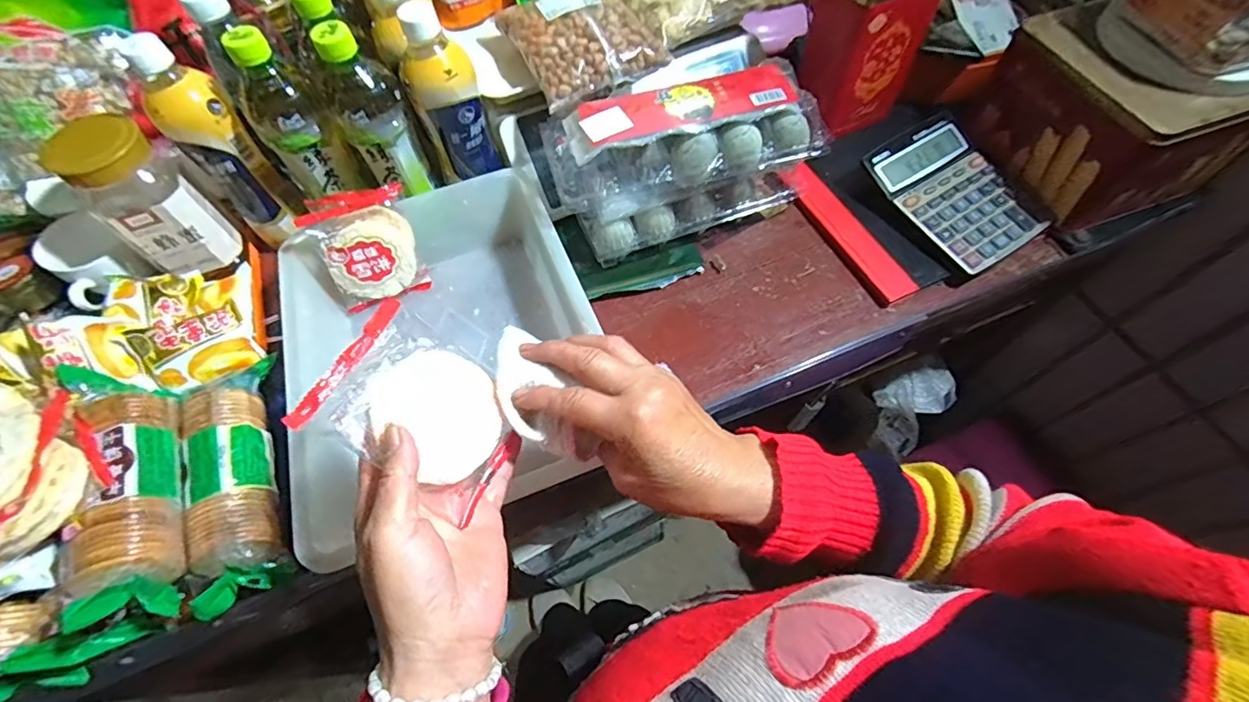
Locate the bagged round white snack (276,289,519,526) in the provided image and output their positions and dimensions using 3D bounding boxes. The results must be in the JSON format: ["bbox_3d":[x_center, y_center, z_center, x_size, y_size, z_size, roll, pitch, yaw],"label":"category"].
[{"bbox_3d":[-0.111,0.033,0.298,0.106,0.011,0.075,37,59,-16],"label":"bagged round white snack"}]

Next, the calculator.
[{"bbox_3d":[0.349,-0.171,0.562,0.128,0.043,0.175,-27,64,-14],"label":"calculator"}]

